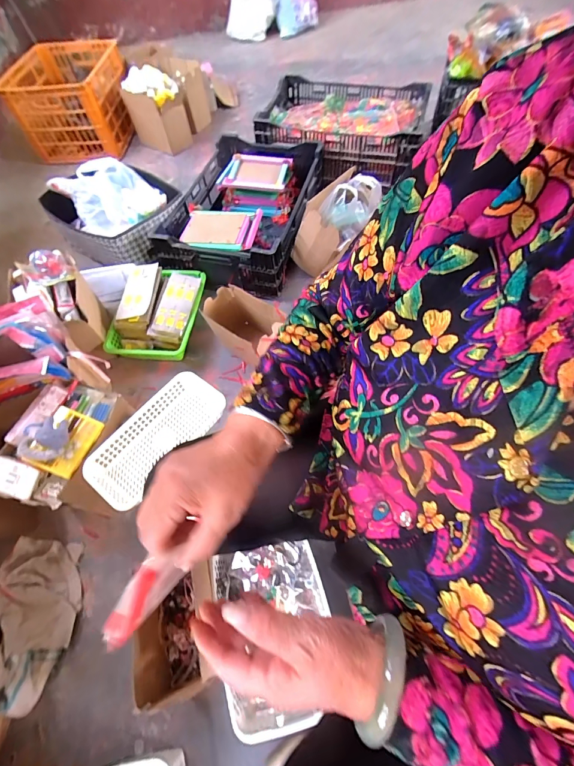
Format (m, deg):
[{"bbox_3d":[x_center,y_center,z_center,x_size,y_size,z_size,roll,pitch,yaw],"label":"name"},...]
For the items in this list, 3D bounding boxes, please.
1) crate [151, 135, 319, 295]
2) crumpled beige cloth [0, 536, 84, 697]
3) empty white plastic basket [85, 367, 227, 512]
[{"bbox_3d":[-0.141,-0.599,1.170,0.420,0.171,0.609,13,61,11],"label":"crate"},{"bbox_3d":[-0.534,0.450,0.660,0.217,0.107,0.233,-25,61,-11],"label":"crumpled beige cloth"},{"bbox_3d":[-0.248,0.104,0.654,0.126,0.055,0.272,35,68,21],"label":"empty white plastic basket"}]

